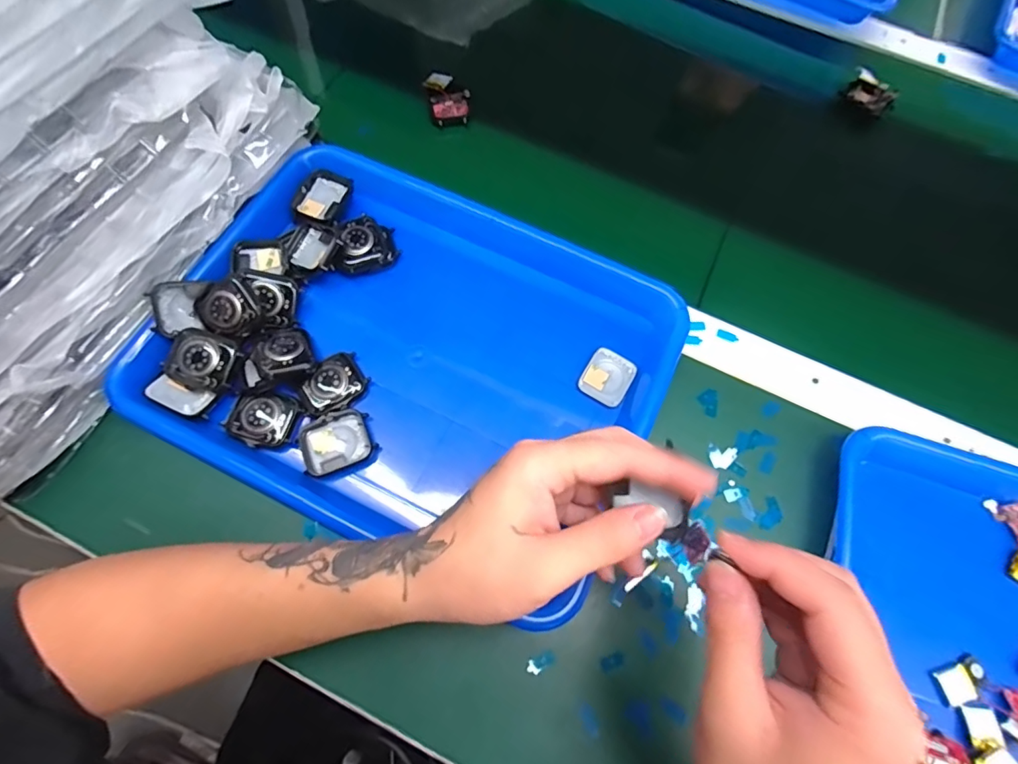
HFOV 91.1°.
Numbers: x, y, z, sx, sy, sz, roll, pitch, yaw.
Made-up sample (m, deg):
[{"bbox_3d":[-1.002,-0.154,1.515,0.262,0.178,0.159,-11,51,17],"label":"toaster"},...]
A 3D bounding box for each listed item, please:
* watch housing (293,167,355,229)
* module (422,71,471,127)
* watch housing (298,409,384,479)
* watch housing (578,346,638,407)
[{"bbox_3d":[-0.145,-0.143,0.389,0.037,0.012,0.049,19,69,5],"label":"watch housing"},{"bbox_3d":[-0.056,-0.259,0.455,0.037,0.013,0.054,-19,70,-9],"label":"module"},{"bbox_3d":[-0.114,0.040,0.332,0.046,0.005,0.039,-19,71,-9],"label":"watch housing"},{"bbox_3d":[0.071,-0.003,0.359,0.033,0.006,0.037,30,70,9],"label":"watch housing"}]

